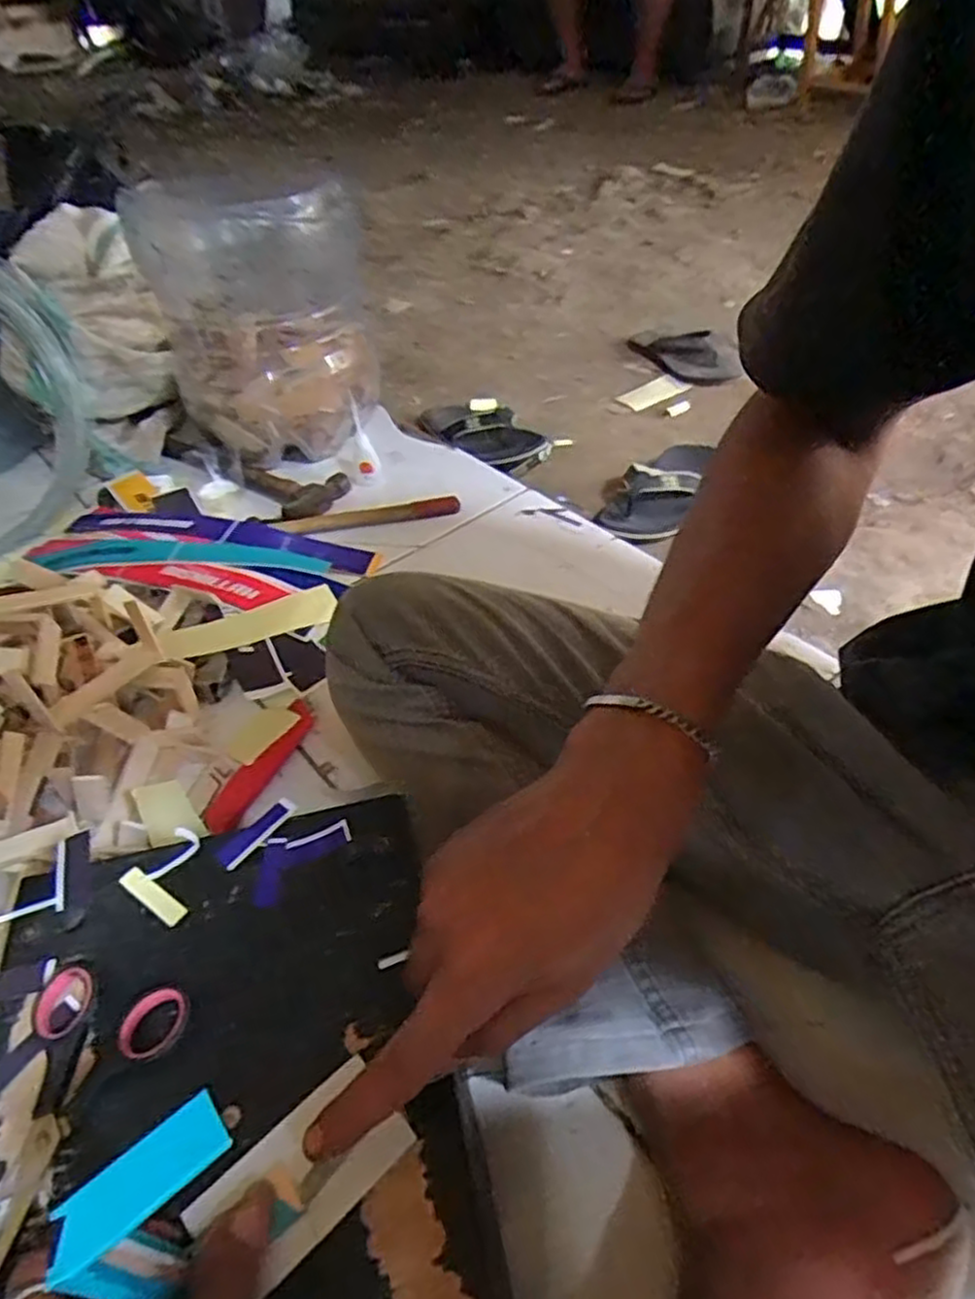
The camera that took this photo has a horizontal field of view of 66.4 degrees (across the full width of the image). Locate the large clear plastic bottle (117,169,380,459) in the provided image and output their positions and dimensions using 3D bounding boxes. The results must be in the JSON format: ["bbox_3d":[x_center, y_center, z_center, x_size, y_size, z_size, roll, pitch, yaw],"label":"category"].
[{"bbox_3d":[-0.252,-0.365,0.863,0.223,0.290,0.198,-15,46,-9],"label":"large clear plastic bottle"}]

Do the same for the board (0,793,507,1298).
[{"bbox_3d":[-0.114,0.193,0.306,0.206,0.010,0.273,-11,47,-7],"label":"board"}]

